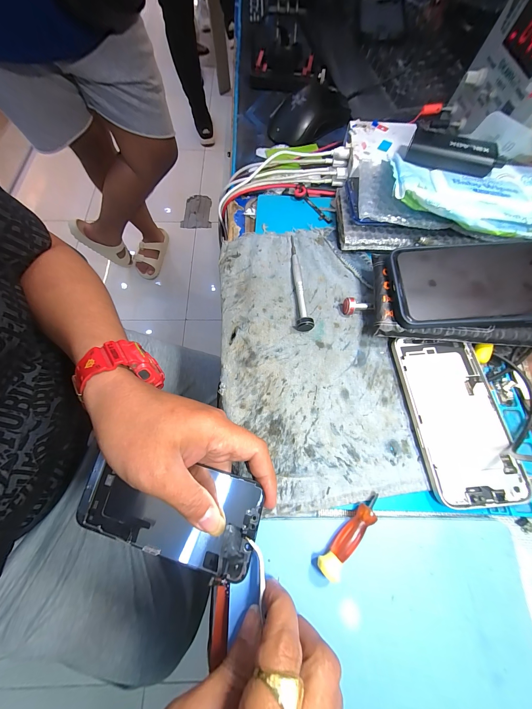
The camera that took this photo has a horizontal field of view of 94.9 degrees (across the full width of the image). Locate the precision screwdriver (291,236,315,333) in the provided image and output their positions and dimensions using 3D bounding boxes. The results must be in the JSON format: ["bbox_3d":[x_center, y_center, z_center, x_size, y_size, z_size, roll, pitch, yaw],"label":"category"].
[{"bbox_3d":[0.038,-0.081,0.262,0.017,0.017,0.120,0,69,0],"label":"precision screwdriver"}]

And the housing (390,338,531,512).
[{"bbox_3d":[0.163,0.051,0.214,0.072,0.012,0.138,-5,70,-2],"label":"housing"}]

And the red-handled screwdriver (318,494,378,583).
[{"bbox_3d":[0.063,0.131,0.180,0.015,0.014,0.063,43,75,14],"label":"red-handled screwdriver"}]

